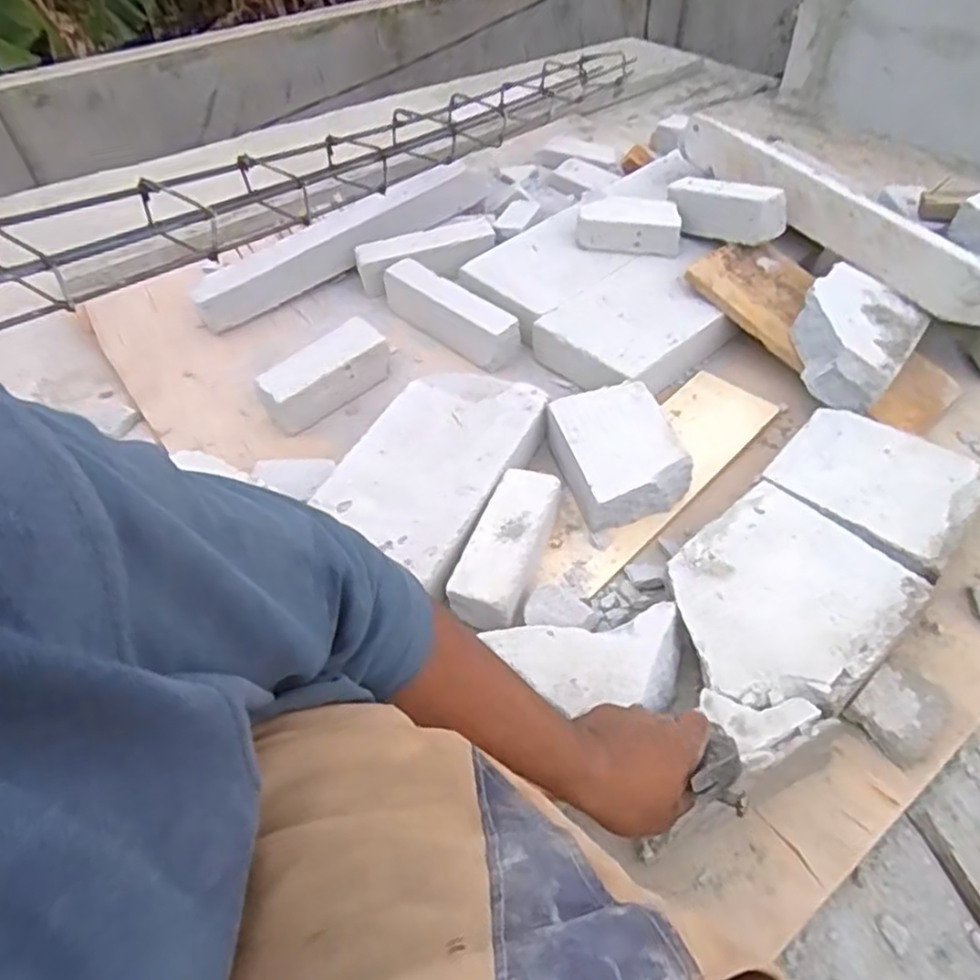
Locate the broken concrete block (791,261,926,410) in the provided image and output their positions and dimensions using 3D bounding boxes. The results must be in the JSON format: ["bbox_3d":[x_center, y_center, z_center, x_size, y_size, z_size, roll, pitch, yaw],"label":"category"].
[{"bbox_3d":[0.511,-0.220,0.978,0.154,0.071,0.216,31,57,26],"label":"broken concrete block"}]

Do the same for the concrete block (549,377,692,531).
[{"bbox_3d":[0.164,-0.050,0.915,0.154,0.060,0.185,-14,51,-9],"label":"concrete block"}]

